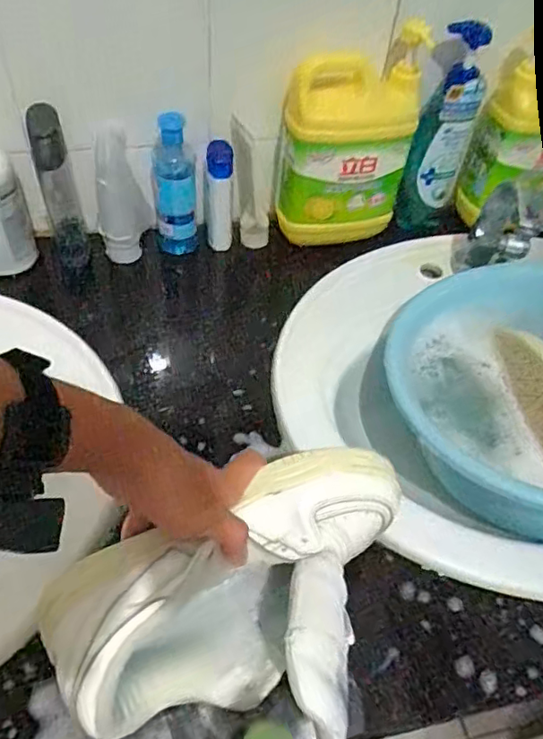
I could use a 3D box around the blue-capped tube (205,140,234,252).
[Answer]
[{"bbox_3d":[-0.060,-0.196,0.666,0.031,0.124,0.024,9,51,1],"label":"blue-capped tube"}]

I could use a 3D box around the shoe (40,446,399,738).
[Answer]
[{"bbox_3d":[-0.016,0.169,0.399,0.246,0.102,0.154,-17,52,-19],"label":"shoe"}]

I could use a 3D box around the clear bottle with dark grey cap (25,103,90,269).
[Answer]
[{"bbox_3d":[-0.224,-0.185,0.617,0.035,0.173,0.044,-13,54,-15],"label":"clear bottle with dark grey cap"}]

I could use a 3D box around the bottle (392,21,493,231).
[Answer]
[{"bbox_3d":[0.198,-0.277,0.688,0.073,0.252,0.047,-7,53,-11],"label":"bottle"}]

